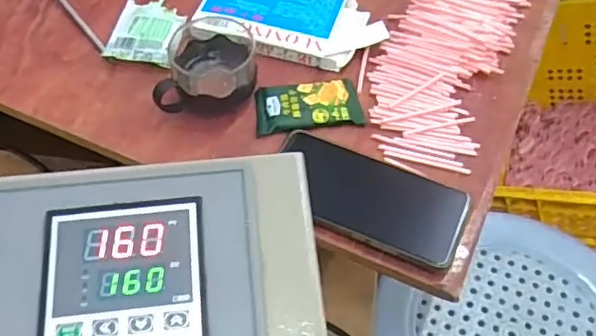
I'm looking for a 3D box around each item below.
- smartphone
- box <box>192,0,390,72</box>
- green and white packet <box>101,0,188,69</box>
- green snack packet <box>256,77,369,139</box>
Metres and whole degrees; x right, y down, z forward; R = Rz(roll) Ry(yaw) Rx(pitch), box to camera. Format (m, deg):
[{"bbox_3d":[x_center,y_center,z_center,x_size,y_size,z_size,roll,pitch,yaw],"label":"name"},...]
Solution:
[{"bbox_3d":[0.056,0.024,0.492,0.158,0.015,0.080,20,56,13],"label":"smartphone"},{"bbox_3d":[-0.007,-0.150,0.597,0.179,0.020,0.094,14,55,9],"label":"box"},{"bbox_3d":[-0.150,-0.139,0.598,0.065,0.005,0.090,6,54,4],"label":"green and white packet"},{"bbox_3d":[0.010,-0.057,0.537,0.094,0.009,0.051,-4,54,-4],"label":"green snack packet"}]

